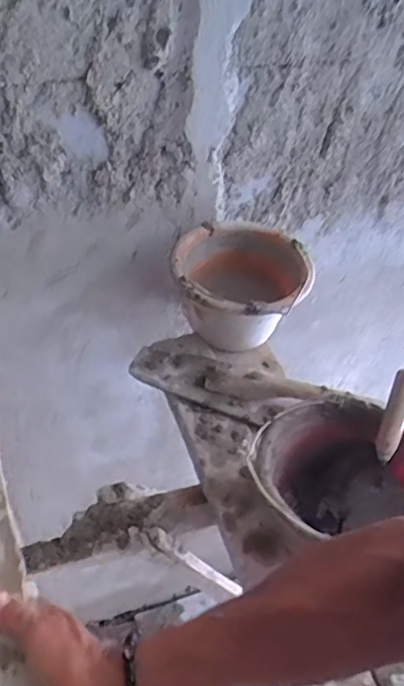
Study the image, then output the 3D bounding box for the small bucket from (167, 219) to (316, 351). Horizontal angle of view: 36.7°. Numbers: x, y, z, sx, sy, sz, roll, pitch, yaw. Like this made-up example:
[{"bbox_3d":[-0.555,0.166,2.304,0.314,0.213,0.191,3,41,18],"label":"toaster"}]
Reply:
[{"bbox_3d":[0.067,-0.100,1.149,0.238,0.156,0.241,4,48,-4],"label":"small bucket"}]

